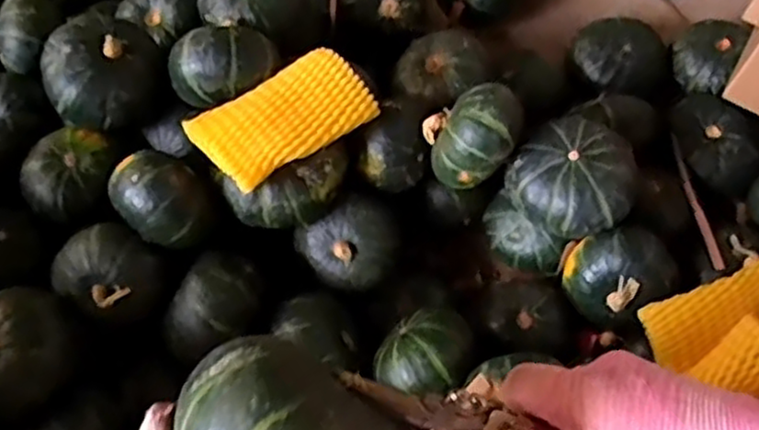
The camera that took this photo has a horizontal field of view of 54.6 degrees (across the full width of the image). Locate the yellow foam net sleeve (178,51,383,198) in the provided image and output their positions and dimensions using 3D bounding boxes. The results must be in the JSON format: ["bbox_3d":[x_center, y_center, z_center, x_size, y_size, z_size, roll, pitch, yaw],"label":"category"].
[{"bbox_3d":[-0.069,-0.073,0.533,0.123,0.023,0.070,-37,68,-13],"label":"yellow foam net sleeve"}]

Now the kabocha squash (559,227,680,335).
[{"bbox_3d":[0.187,0.048,0.574,0.078,0.066,0.069,35,71,18],"label":"kabocha squash"}]

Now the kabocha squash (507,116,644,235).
[{"bbox_3d":[0.154,-0.026,0.577,0.089,0.064,0.089,-1,65,3],"label":"kabocha squash"}]

